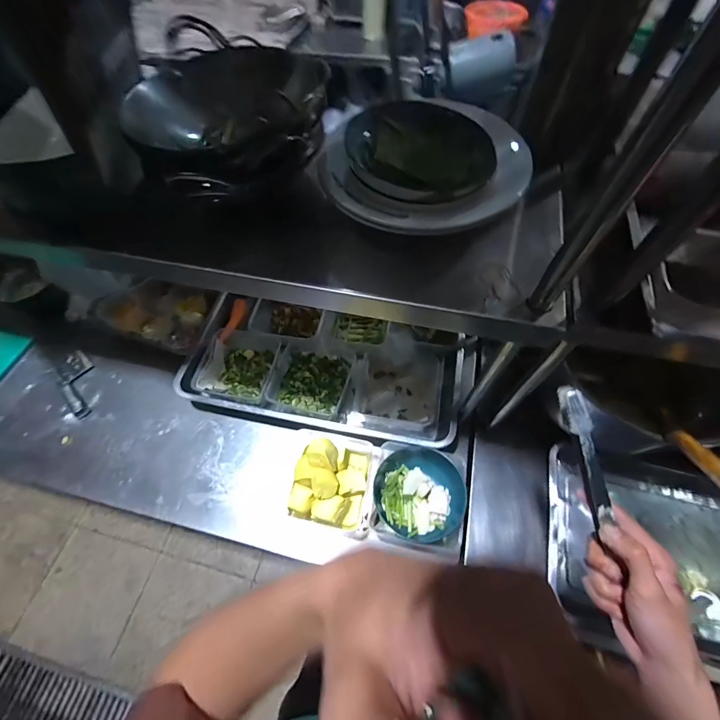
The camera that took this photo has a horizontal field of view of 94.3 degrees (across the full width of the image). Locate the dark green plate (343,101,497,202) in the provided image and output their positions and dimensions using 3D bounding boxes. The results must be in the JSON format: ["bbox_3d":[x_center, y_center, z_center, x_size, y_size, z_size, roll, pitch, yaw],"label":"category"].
[{"bbox_3d":[0.077,-0.253,0.394,0.167,0.020,0.157,-1,60,2],"label":"dark green plate"}]

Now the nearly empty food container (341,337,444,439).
[{"bbox_3d":[0.085,0.060,0.743,0.201,0.098,0.199,14,62,10],"label":"nearly empty food container"}]

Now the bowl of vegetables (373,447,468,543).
[{"bbox_3d":[0.106,0.243,0.608,0.157,0.083,0.145,-1,60,2],"label":"bowl of vegetables"}]

